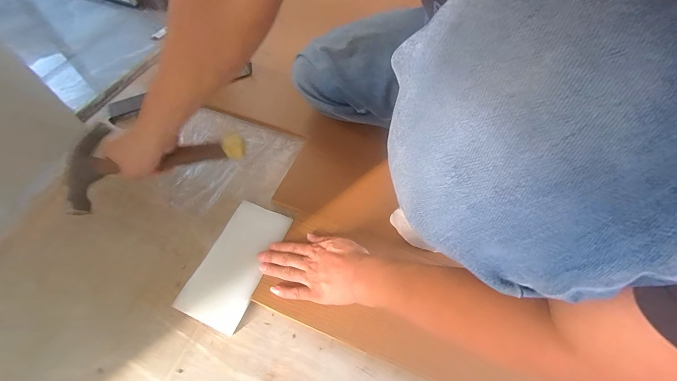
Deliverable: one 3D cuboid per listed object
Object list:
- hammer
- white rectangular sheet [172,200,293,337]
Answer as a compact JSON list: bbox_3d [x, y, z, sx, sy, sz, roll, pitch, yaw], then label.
[{"bbox_3d":[-0.296,-0.052,0.487,0.274,0.049,0.135,-8,59,-3],"label":"hammer"},{"bbox_3d":[-0.167,0.115,0.483,0.099,0.023,0.200,17,59,10],"label":"white rectangular sheet"}]

